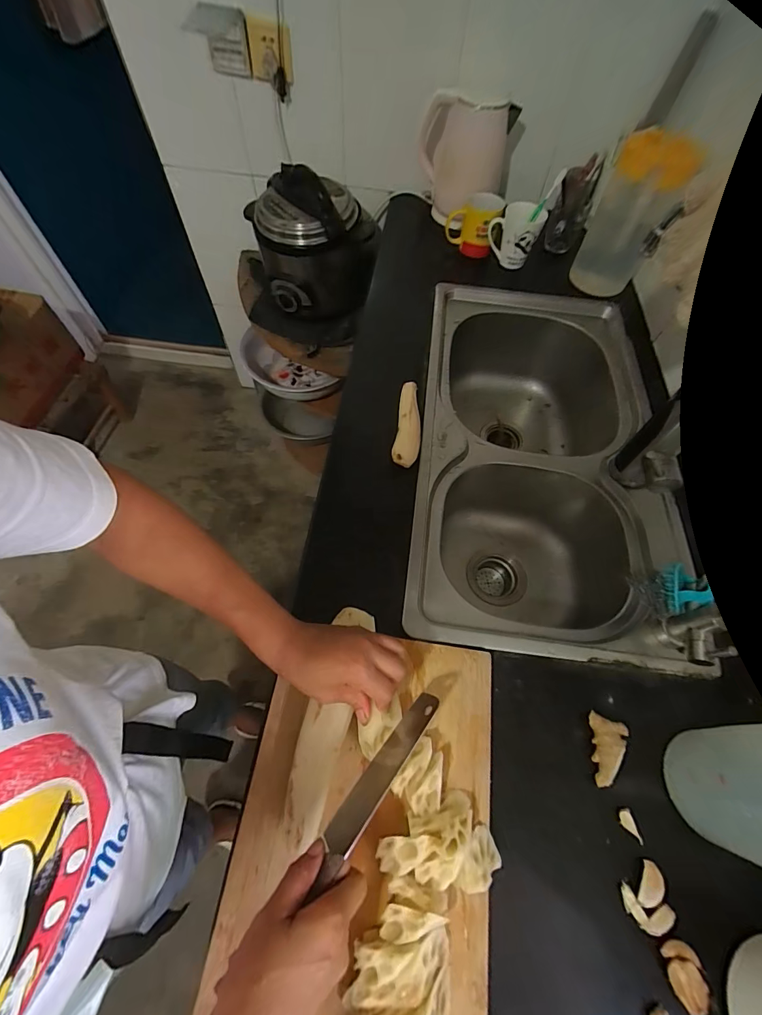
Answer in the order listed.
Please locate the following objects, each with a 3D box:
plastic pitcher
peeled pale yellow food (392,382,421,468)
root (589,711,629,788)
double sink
[{"bbox_3d":[0.435,-0.508,0.695,0.111,0.252,0.145,26,64,11],"label":"plastic pitcher"},{"bbox_3d":[0.044,-0.130,0.617,0.039,0.040,0.157,8,62,2],"label":"peeled pale yellow food"},{"bbox_3d":[0.236,0.257,0.415,0.032,0.024,0.063,24,63,10],"label":"root"},{"bbox_3d":[0.257,-0.059,0.700,0.381,0.262,0.665,7,61,2],"label":"double sink"}]

